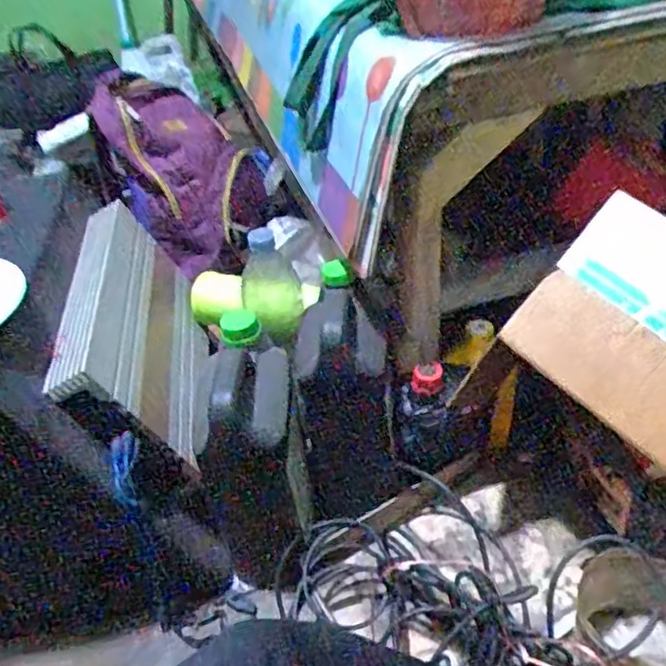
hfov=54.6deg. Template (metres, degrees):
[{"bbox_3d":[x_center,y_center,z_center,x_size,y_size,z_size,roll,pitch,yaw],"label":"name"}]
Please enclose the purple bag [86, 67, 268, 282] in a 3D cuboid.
[{"bbox_3d":[-0.296,-0.321,1.293,0.236,0.338,0.270,-29,43,-24],"label":"purple bag"}]

